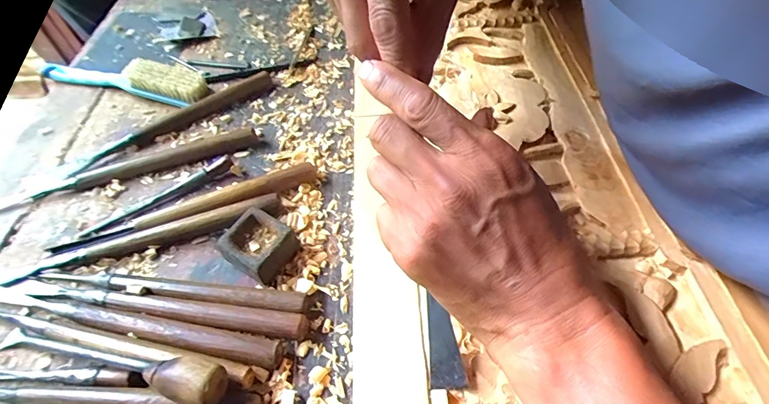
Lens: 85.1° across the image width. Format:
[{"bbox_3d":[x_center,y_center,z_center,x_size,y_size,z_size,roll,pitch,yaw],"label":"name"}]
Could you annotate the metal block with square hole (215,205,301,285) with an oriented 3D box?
[{"bbox_3d":[-0.102,0.036,0.339,0.049,0.027,0.046,27,59,24],"label":"metal block with square hole"}]

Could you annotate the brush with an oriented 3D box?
[{"bbox_3d":[-0.300,-0.144,0.474,0.210,0.035,0.043,11,54,14],"label":"brush"}]

